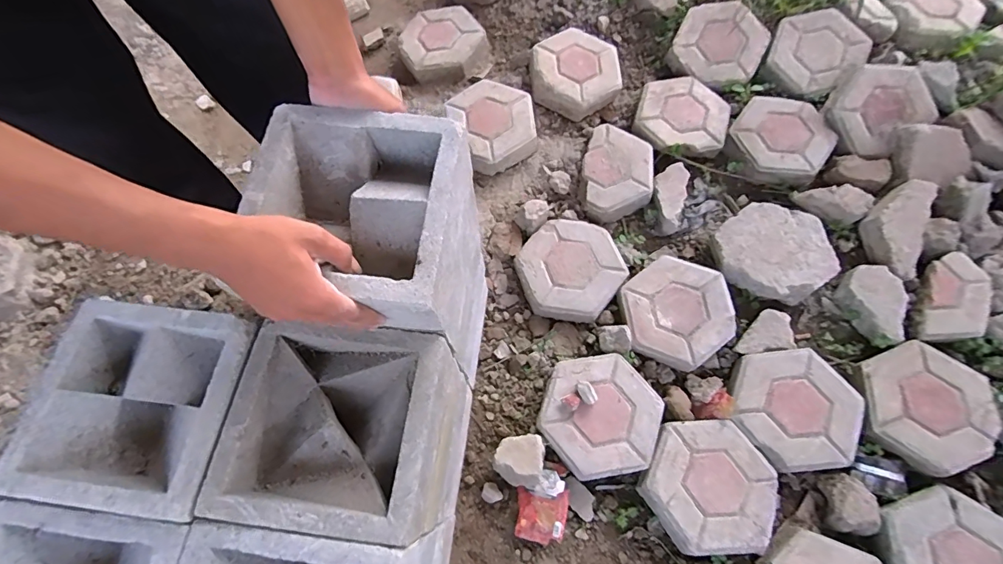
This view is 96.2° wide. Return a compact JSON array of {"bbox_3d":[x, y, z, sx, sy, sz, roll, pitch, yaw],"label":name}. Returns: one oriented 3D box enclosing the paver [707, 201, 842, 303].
[{"bbox_3d":[0.543,-0.063,0.895,0.209,0.045,0.194,40,74,16],"label":"paver"}]

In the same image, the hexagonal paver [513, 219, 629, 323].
[{"bbox_3d":[0.137,-0.025,0.907,0.200,0.058,0.209,37,73,15],"label":"hexagonal paver"}]

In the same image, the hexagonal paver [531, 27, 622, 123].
[{"bbox_3d":[0.170,-0.486,1.047,0.196,0.066,0.221,-2,67,1],"label":"hexagonal paver"}]

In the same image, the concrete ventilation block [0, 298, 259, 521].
[{"bbox_3d":[-0.370,0.130,0.477,0.197,0.064,0.196,6,68,5],"label":"concrete ventilation block"}]

